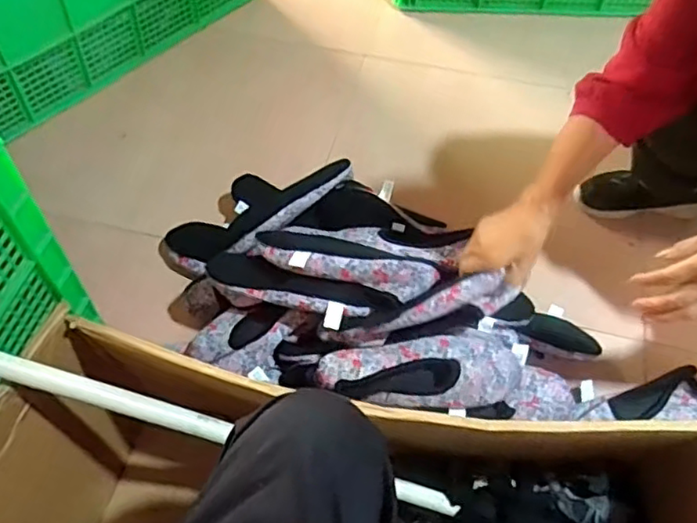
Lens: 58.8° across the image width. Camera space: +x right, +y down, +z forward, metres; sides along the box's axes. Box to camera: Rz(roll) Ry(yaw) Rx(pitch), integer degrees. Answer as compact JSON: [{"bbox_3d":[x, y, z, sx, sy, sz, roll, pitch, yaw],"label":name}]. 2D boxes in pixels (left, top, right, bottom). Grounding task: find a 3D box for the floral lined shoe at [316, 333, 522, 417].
[{"bbox_3d":[0.090,0.134,0.786,0.265,0.043,0.097,5,56,1],"label":"floral lined shoe"}]

